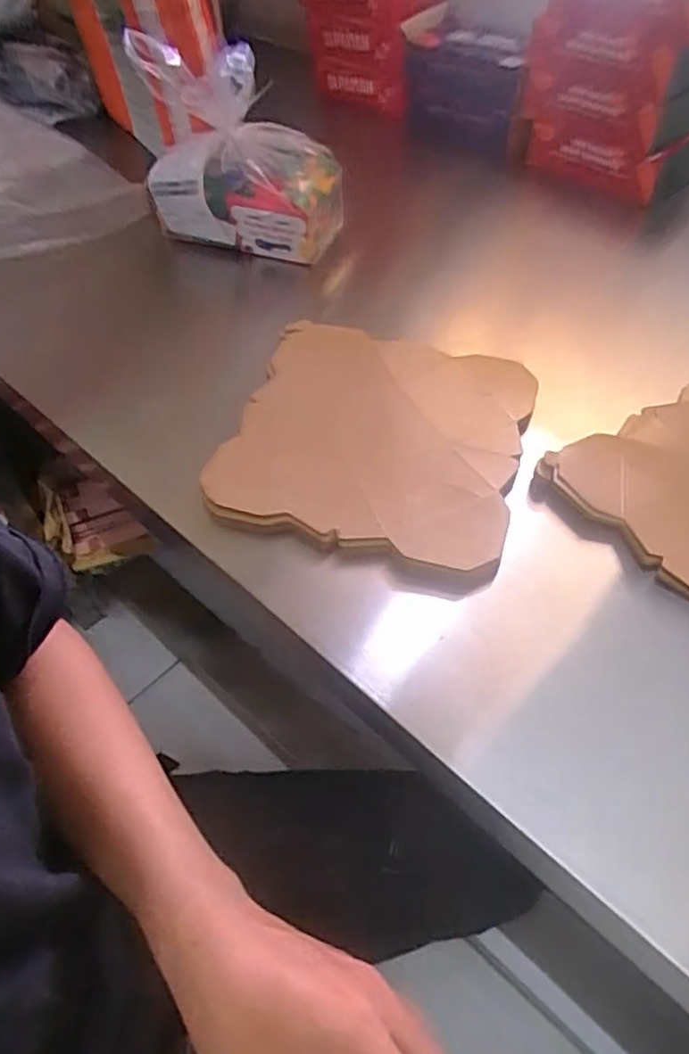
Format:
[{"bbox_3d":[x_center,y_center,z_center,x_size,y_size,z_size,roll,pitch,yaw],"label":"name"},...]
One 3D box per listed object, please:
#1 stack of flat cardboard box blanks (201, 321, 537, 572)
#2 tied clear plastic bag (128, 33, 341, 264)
[{"bbox_3d":[0.028,-0.084,0.572,0.237,0.030,0.238,13,53,12],"label":"stack of flat cardboard box blanks"},{"bbox_3d":[-0.111,-0.410,0.727,0.201,0.202,0.125,25,57,20],"label":"tied clear plastic bag"}]

